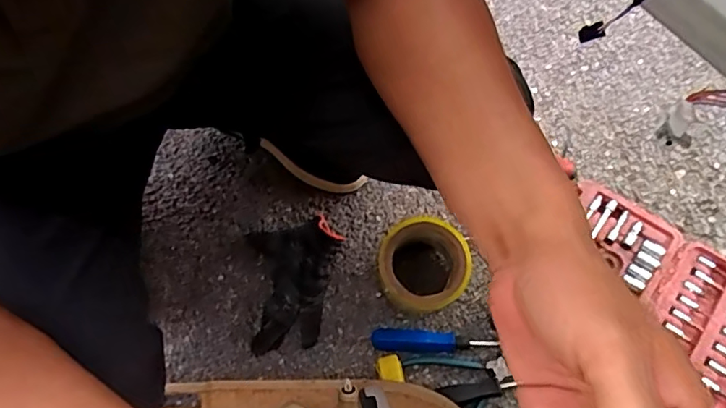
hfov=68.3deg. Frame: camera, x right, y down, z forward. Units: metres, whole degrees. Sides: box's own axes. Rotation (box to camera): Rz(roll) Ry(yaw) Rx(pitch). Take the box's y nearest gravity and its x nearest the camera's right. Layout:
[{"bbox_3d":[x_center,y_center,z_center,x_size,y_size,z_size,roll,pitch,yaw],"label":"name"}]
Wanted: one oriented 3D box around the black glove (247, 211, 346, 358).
[{"bbox_3d":[-0.086,0.100,0.697,0.122,0.028,0.164,-10,68,-1],"label":"black glove"}]

